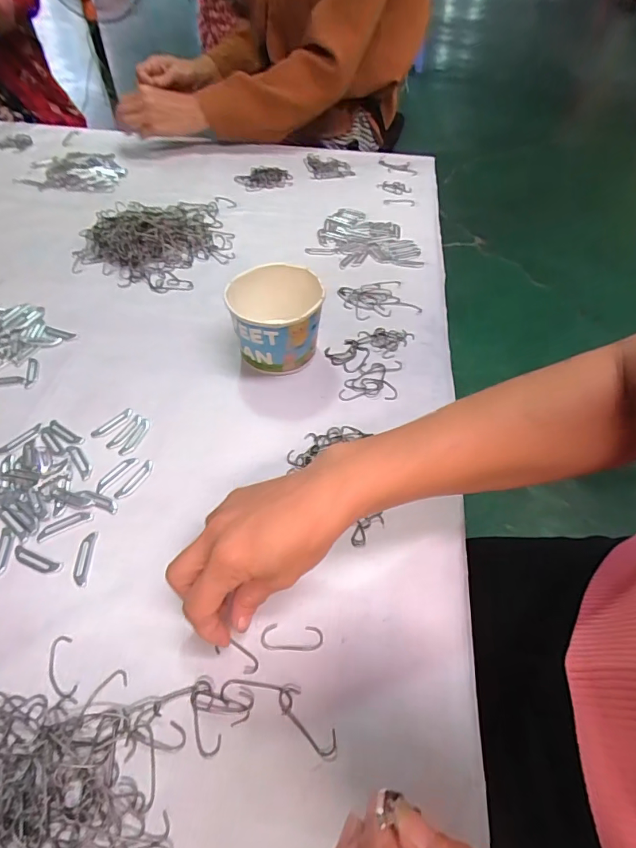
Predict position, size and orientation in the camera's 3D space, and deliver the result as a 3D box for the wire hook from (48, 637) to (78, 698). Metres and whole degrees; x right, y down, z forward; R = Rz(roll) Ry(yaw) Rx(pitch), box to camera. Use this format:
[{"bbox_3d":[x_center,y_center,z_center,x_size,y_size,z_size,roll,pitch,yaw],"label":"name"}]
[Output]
[{"bbox_3d":[-0.167,0.158,0.299,0.015,0.004,0.039,-18,55,-15],"label":"wire hook"}]

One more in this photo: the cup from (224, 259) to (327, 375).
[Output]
[{"bbox_3d":[-0.042,-0.101,0.461,0.088,0.073,0.083,1,52,-1],"label":"cup"}]

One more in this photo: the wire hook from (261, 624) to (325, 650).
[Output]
[{"bbox_3d":[-0.018,0.146,0.314,0.042,0.004,0.017,4,52,1],"label":"wire hook"}]

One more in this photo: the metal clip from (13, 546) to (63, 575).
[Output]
[{"bbox_3d":[-0.211,0.102,0.343,0.041,0.004,0.011,17,53,11],"label":"metal clip"}]

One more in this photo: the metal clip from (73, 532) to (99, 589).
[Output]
[{"bbox_3d":[-0.175,0.100,0.343,0.011,0.004,0.042,-2,52,-4],"label":"metal clip"}]

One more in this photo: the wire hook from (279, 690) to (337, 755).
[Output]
[{"bbox_3d":[-0.007,0.183,0.284,0.046,0.004,0.015,38,60,24],"label":"wire hook"}]

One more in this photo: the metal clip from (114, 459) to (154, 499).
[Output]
[{"bbox_3d":[-0.154,0.047,0.389,0.011,0.004,0.041,25,55,16],"label":"metal clip"}]

